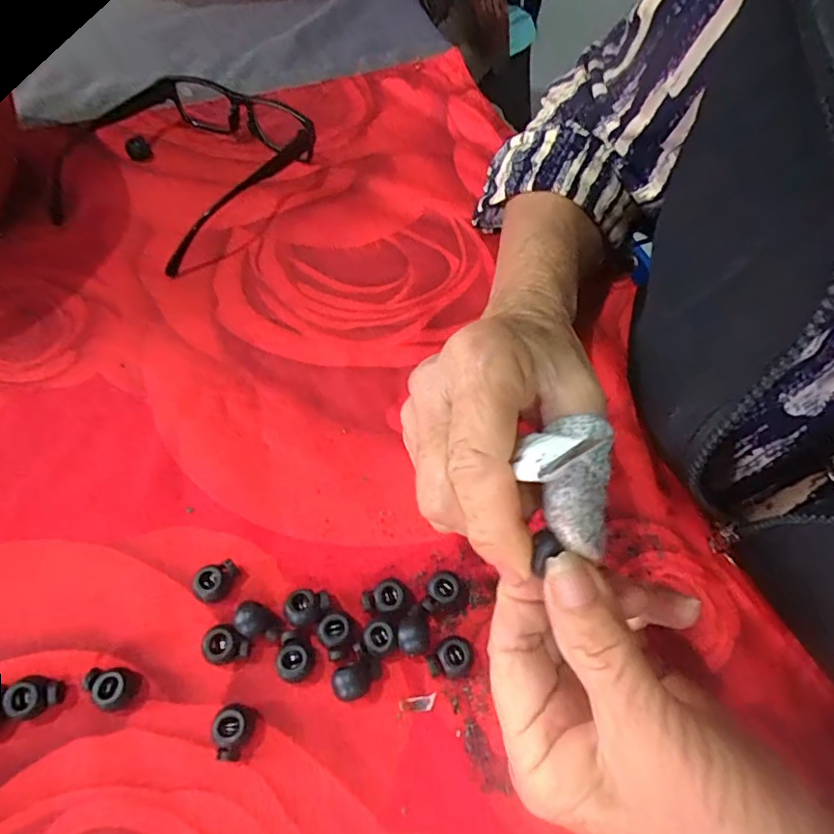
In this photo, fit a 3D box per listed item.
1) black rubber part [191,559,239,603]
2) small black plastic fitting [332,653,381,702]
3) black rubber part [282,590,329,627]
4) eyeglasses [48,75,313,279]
[{"bbox_3d":[-0.085,0.070,0.229,0.018,0.010,0.013,-30,63,-18],"label":"black rubber part"},{"bbox_3d":[-0.024,0.105,0.215,0.019,0.011,0.013,-25,61,-16],"label":"small black plastic fitting"},{"bbox_3d":[-0.046,0.080,0.226,0.019,0.008,0.014,-11,58,-8],"label":"black rubber part"},{"bbox_3d":[-0.169,-0.185,0.374,0.175,0.039,0.150,30,62,17],"label":"eyeglasses"}]

